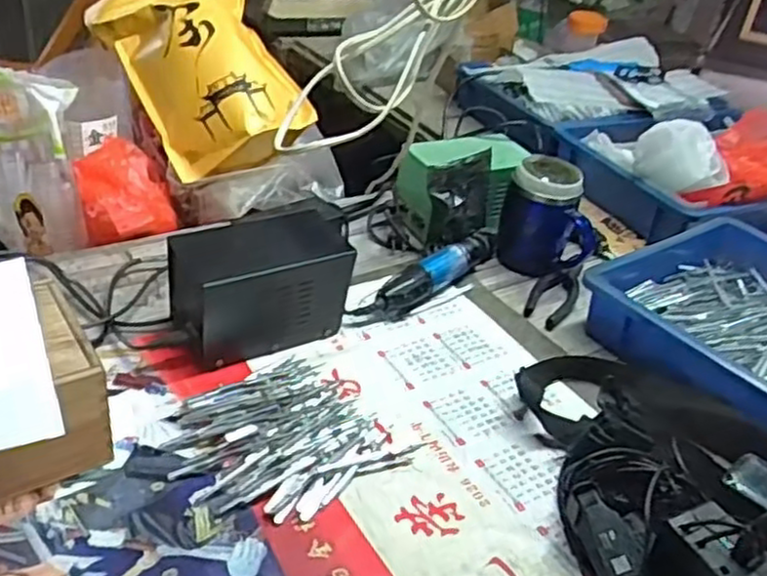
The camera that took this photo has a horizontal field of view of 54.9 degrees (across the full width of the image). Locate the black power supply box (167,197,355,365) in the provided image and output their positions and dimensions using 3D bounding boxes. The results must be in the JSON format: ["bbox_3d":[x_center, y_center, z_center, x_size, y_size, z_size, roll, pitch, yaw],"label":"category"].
[{"bbox_3d":[-0.119,-0.009,0.732,0.169,0.112,0.082,-16,41,-30],"label":"black power supply box"}]

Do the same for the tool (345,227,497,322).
[{"bbox_3d":[0.056,-0.014,0.857,0.040,0.042,0.242,31,41,29],"label":"tool"}]

